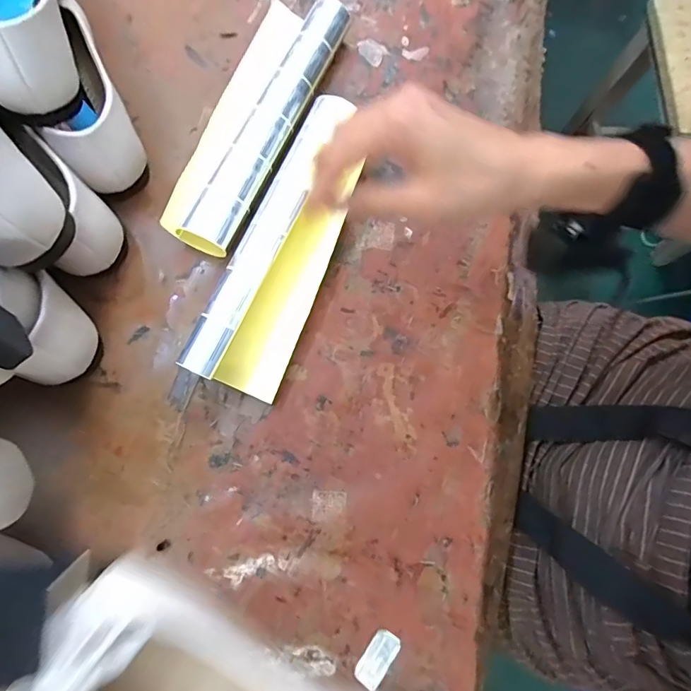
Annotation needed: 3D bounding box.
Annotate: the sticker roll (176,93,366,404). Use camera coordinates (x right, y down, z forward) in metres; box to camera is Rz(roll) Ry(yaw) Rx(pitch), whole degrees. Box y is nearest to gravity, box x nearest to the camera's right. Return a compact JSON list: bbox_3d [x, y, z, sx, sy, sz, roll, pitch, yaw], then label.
[{"bbox_3d":[-0.047,-0.081,0.369,0.068,0.045,0.241,21,80,3],"label":"sticker roll"}]

